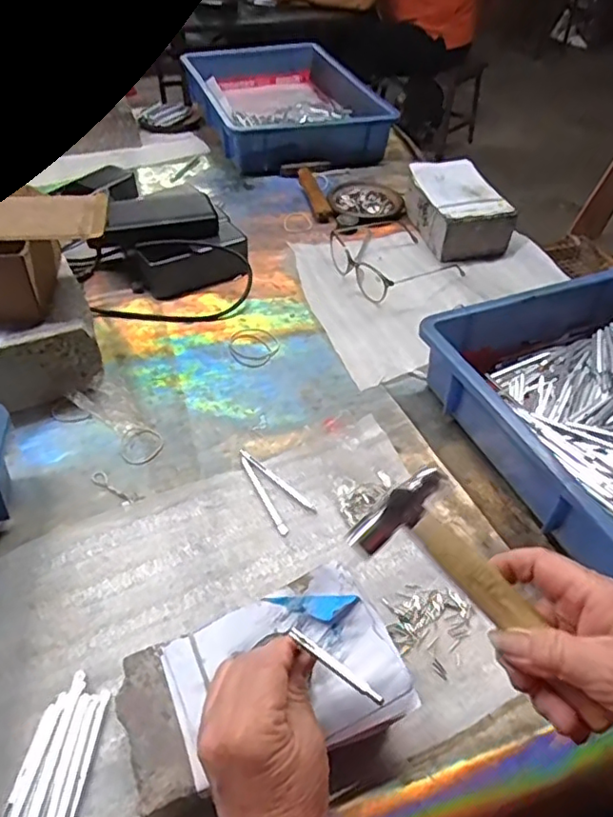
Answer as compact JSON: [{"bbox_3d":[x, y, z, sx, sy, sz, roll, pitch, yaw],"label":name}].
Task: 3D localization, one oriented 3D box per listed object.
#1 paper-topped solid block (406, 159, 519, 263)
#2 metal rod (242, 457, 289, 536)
[{"bbox_3d":[0.209,-0.284,0.836,0.100,0.071,0.156,-11,46,-13],"label":"paper-topped solid block"},{"bbox_3d":[-0.038,0.075,0.521,0.008,0.004,0.090,-20,49,-21],"label":"metal rod"}]

